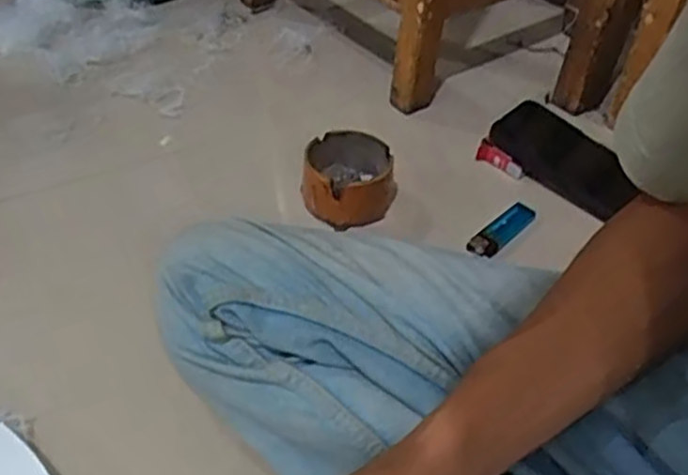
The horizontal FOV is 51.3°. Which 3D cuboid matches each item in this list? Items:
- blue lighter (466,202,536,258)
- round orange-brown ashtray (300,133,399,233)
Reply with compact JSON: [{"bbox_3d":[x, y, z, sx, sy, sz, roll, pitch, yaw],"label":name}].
[{"bbox_3d":[0.145,-0.008,0.655,0.025,0.012,0.085,35,52,28],"label":"blue lighter"},{"bbox_3d":[0.007,-0.052,0.654,0.086,0.044,0.096,5,44,2],"label":"round orange-brown ashtray"}]

